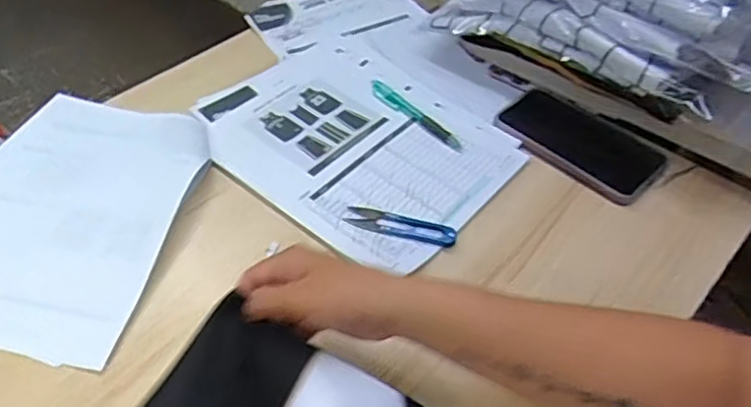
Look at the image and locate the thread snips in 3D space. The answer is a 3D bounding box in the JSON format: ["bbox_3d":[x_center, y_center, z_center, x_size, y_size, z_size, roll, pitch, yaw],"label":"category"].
[{"bbox_3d":[0.023,0.021,0.576,0.101,0.005,0.025,14,62,13],"label":"thread snips"}]

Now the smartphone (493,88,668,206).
[{"bbox_3d":[0.211,-0.067,0.657,0.169,0.012,0.093,37,59,27],"label":"smartphone"}]

